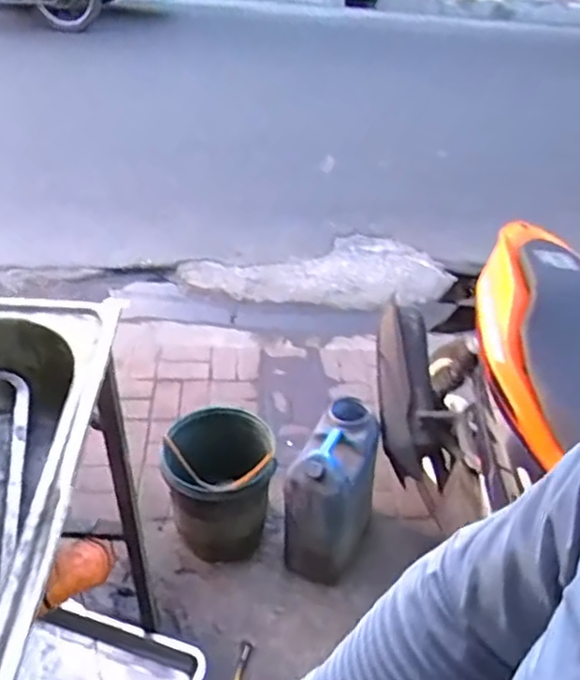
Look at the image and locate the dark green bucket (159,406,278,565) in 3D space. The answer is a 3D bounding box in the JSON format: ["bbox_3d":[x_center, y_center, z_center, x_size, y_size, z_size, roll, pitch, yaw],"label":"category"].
[{"bbox_3d":[-0.199,0.389,1.722,0.272,0.393,0.304,2,44,-6],"label":"dark green bucket"}]

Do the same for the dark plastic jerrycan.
[{"bbox_3d":[0.125,0.405,1.670,0.209,0.388,0.357,23,46,16],"label":"dark plastic jerrycan"}]

